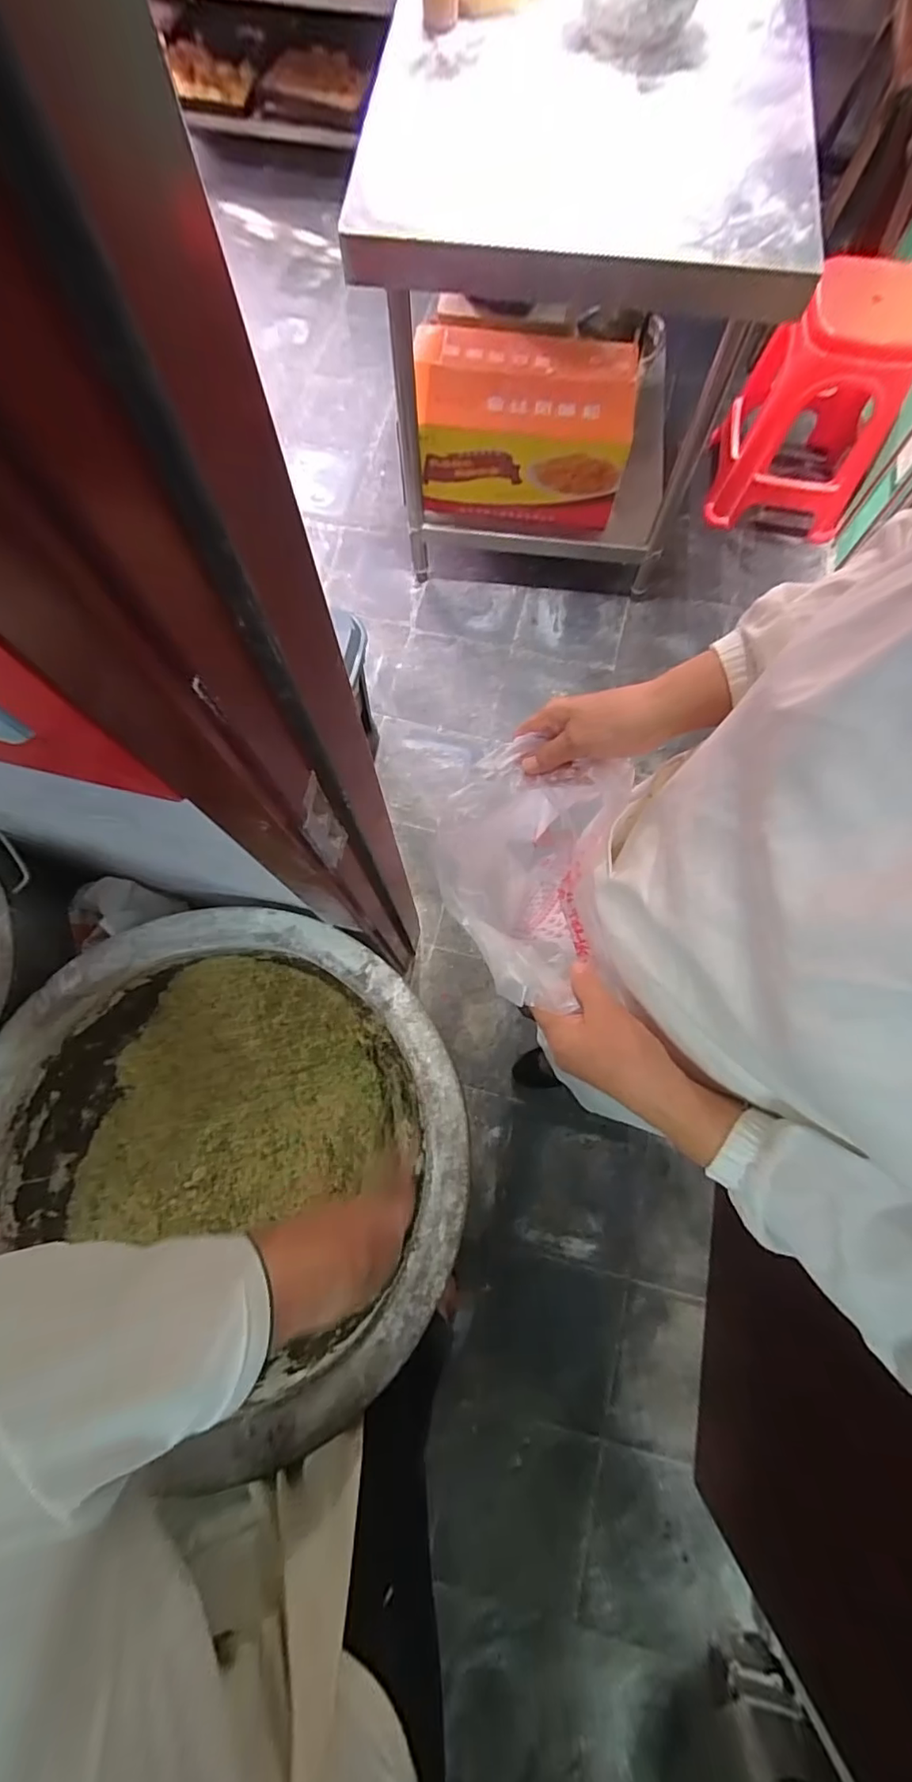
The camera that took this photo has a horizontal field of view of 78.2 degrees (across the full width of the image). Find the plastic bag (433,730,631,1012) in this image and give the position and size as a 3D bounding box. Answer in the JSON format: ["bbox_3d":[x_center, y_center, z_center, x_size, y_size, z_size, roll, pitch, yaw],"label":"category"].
[{"bbox_3d":[0.061,-0.001,0.571,0.152,0.234,0.233,7,75,0],"label":"plastic bag"}]

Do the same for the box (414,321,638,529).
[{"bbox_3d":[0.169,-1.217,1.466,0.521,0.248,0.367,6,75,0],"label":"box"}]

